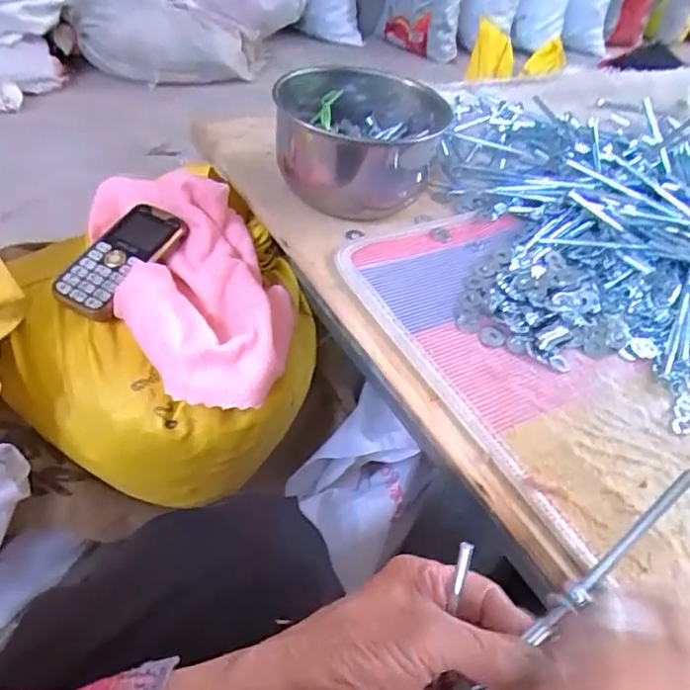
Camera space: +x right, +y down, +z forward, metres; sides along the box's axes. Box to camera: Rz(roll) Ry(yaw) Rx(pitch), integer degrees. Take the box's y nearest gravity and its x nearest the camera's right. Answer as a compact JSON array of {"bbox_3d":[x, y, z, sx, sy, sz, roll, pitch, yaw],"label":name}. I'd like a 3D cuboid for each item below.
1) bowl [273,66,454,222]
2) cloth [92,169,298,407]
[{"bbox_3d":[0.015,-0.213,0.599,0.157,0.089,0.183,13,45,1],"label":"bowl"},{"bbox_3d":[-0.132,-0.068,0.514,0.145,0.065,0.268,-19,62,-26],"label":"cloth"}]

